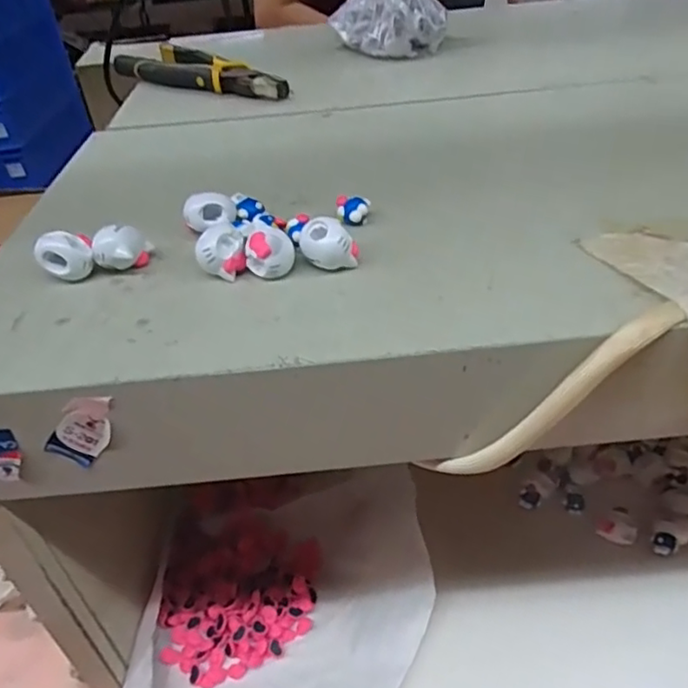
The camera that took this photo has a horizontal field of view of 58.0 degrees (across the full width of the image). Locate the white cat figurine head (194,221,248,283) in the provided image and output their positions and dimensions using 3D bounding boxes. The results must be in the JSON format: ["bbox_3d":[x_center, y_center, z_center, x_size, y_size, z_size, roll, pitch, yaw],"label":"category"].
[{"bbox_3d":[-0.055,-0.041,0.282,0.022,0.023,0.016,-10,37,-4],"label":"white cat figurine head"}]

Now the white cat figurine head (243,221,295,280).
[{"bbox_3d":[-0.033,-0.042,0.279,0.021,0.022,0.021,-10,37,-4],"label":"white cat figurine head"}]

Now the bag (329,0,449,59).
[{"bbox_3d":[0.053,-0.323,0.591,0.101,0.067,0.109,20,44,31],"label":"bag"}]

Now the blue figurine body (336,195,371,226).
[{"bbox_3d":[0.005,-0.067,0.314,0.016,0.012,0.011,-1,37,8],"label":"blue figurine body"}]

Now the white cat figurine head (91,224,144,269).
[{"bbox_3d":[-0.106,-0.044,0.292,0.019,0.022,0.017,3,38,13],"label":"white cat figurine head"}]

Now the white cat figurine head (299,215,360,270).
[{"bbox_3d":[-0.007,-0.044,0.278,0.025,0.021,0.015,-7,37,0],"label":"white cat figurine head"}]

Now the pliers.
[{"bbox_3d":[-0.122,-0.237,0.543,0.194,0.018,0.054,25,47,35],"label":"pliers"}]

